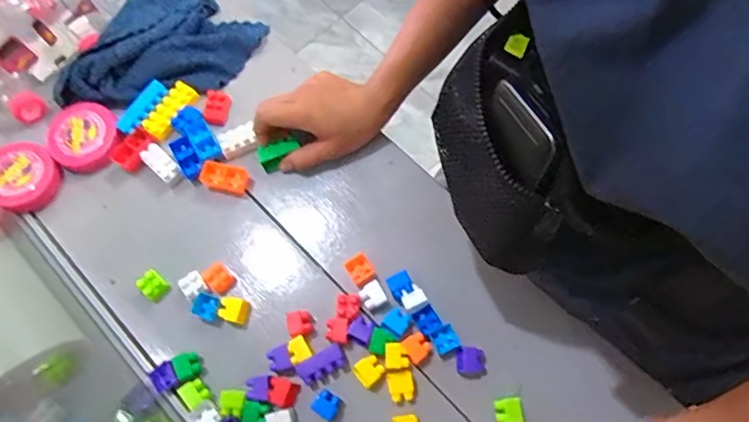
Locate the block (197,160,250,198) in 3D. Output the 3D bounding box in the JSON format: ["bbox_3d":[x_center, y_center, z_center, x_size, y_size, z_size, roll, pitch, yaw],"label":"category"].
[{"bbox_3d":[-0.141,-0.031,0.492,0.045,0.013,0.026,13,72,7],"label":"block"}]

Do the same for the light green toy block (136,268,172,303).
[{"bbox_3d":[-0.196,0.065,0.462,0.025,0.013,0.022,37,77,13],"label":"light green toy block"}]

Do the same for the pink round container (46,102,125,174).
[{"bbox_3d":[-0.283,-0.072,0.510,0.064,0.012,0.068,-1,71,2],"label":"pink round container"}]

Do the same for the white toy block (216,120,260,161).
[{"bbox_3d":[-0.130,-0.066,0.501,0.035,0.013,0.026,-25,72,-6],"label":"white toy block"}]

